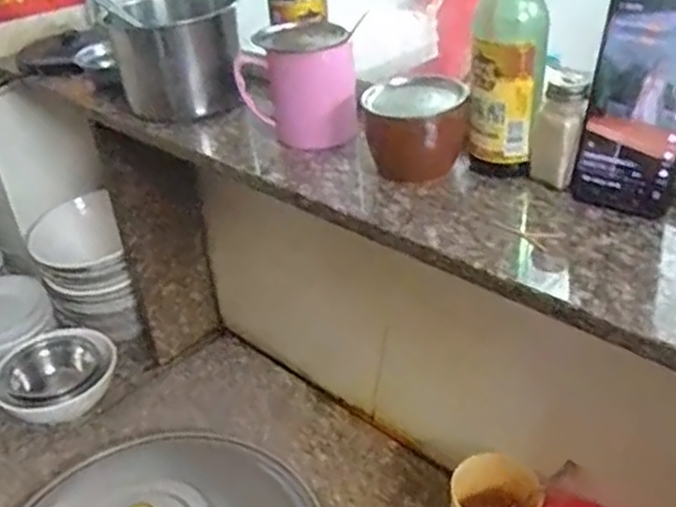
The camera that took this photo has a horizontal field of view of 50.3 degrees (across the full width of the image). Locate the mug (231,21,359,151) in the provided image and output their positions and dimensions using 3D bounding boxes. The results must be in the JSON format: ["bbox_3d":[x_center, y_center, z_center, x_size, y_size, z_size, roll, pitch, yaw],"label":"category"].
[{"bbox_3d":[-0.041,-0.170,0.717,0.110,0.102,0.097,-7,33,-4],"label":"mug"}]

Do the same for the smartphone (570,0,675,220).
[{"bbox_3d":[0.228,-0.112,0.544,0.075,0.164,0.009,21,27,34],"label":"smartphone"}]

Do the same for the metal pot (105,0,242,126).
[{"bbox_3d":[-0.176,-0.224,0.803,0.136,0.122,0.124,-13,34,-13],"label":"metal pot"}]

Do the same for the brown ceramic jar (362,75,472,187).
[{"bbox_3d":[0.071,-0.114,0.649,0.089,0.076,0.071,-2,33,4],"label":"brown ceramic jar"}]

